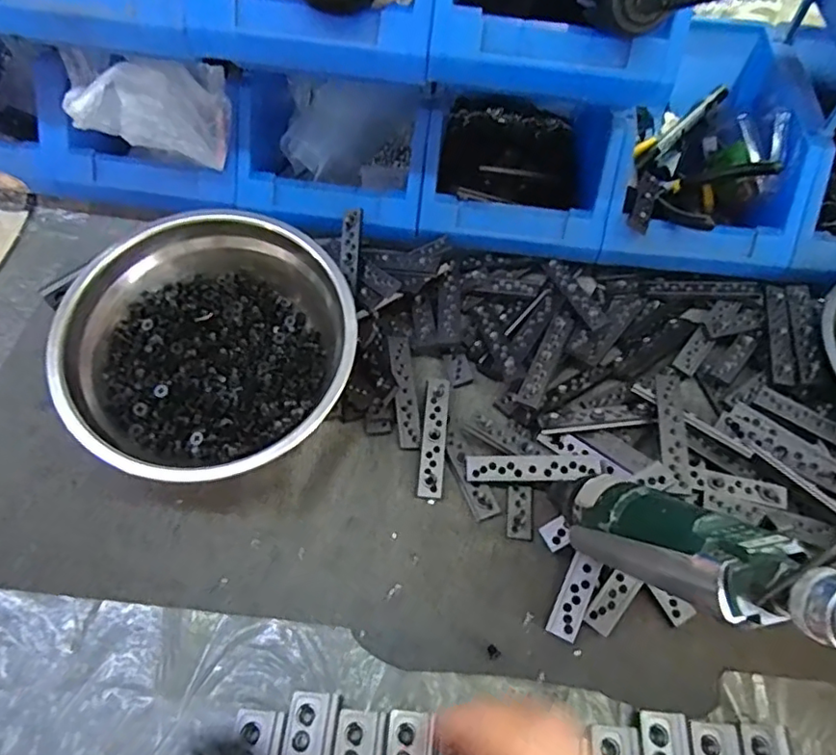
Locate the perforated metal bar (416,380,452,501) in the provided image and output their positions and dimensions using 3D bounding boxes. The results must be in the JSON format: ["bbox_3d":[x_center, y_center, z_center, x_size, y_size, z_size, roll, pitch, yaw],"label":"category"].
[{"bbox_3d":[0.012,0.043,0.417,0.018,0.004,0.088,7,64,1],"label":"perforated metal bar"}]

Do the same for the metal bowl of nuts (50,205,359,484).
[{"bbox_3d":[-0.141,-0.013,0.407,0.188,0.073,0.178,1,59,-1],"label":"metal bowl of nuts"}]

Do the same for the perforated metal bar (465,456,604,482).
[{"bbox_3d":[0.079,0.062,0.398,0.091,0.005,0.017,-1,64,7],"label":"perforated metal bar"}]

